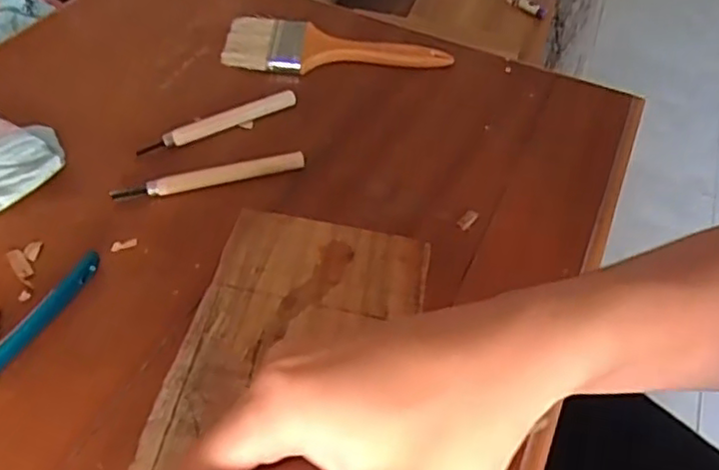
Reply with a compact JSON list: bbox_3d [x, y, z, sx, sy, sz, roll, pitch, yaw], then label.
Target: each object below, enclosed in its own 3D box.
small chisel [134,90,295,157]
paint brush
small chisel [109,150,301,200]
[{"bbox_3d":[-0.102,-0.083,0.485,0.123,0.010,0.015,-23,54,-24],"label":"small chisel"},{"bbox_3d":[-0.019,-0.157,0.559,0.185,0.017,0.060,2,48,-4],"label":"paint brush"},{"bbox_3d":[-0.100,-0.039,0.444,0.127,0.010,0.011,-12,50,-15],"label":"small chisel"}]

